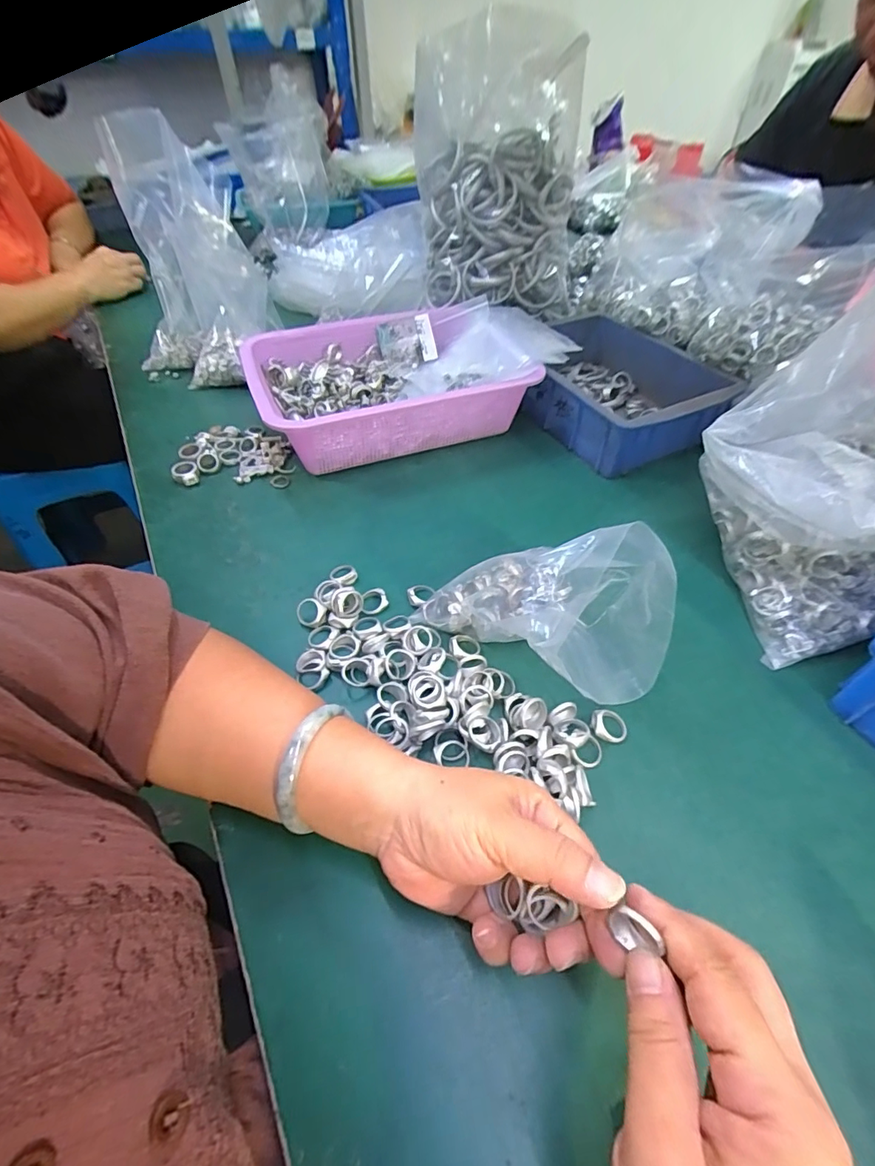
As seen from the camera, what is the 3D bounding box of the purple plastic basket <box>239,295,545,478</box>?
[{"bbox_3d":[-0.057,-0.226,0.566,0.287,0.090,0.215,-17,50,-14],"label":"purple plastic basket"}]

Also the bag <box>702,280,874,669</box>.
[{"bbox_3d":[0.298,-0.086,0.350,0.160,0.219,0.176,-12,49,-10],"label":"bag"}]

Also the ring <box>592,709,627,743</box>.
[{"bbox_3d":[0.118,0.097,0.329,0.024,0.007,0.021,5,49,5],"label":"ring"}]

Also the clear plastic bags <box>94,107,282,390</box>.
[{"bbox_3d":[-0.325,-0.415,0.617,0.168,0.254,0.204,-20,51,-16],"label":"clear plastic bags"}]

